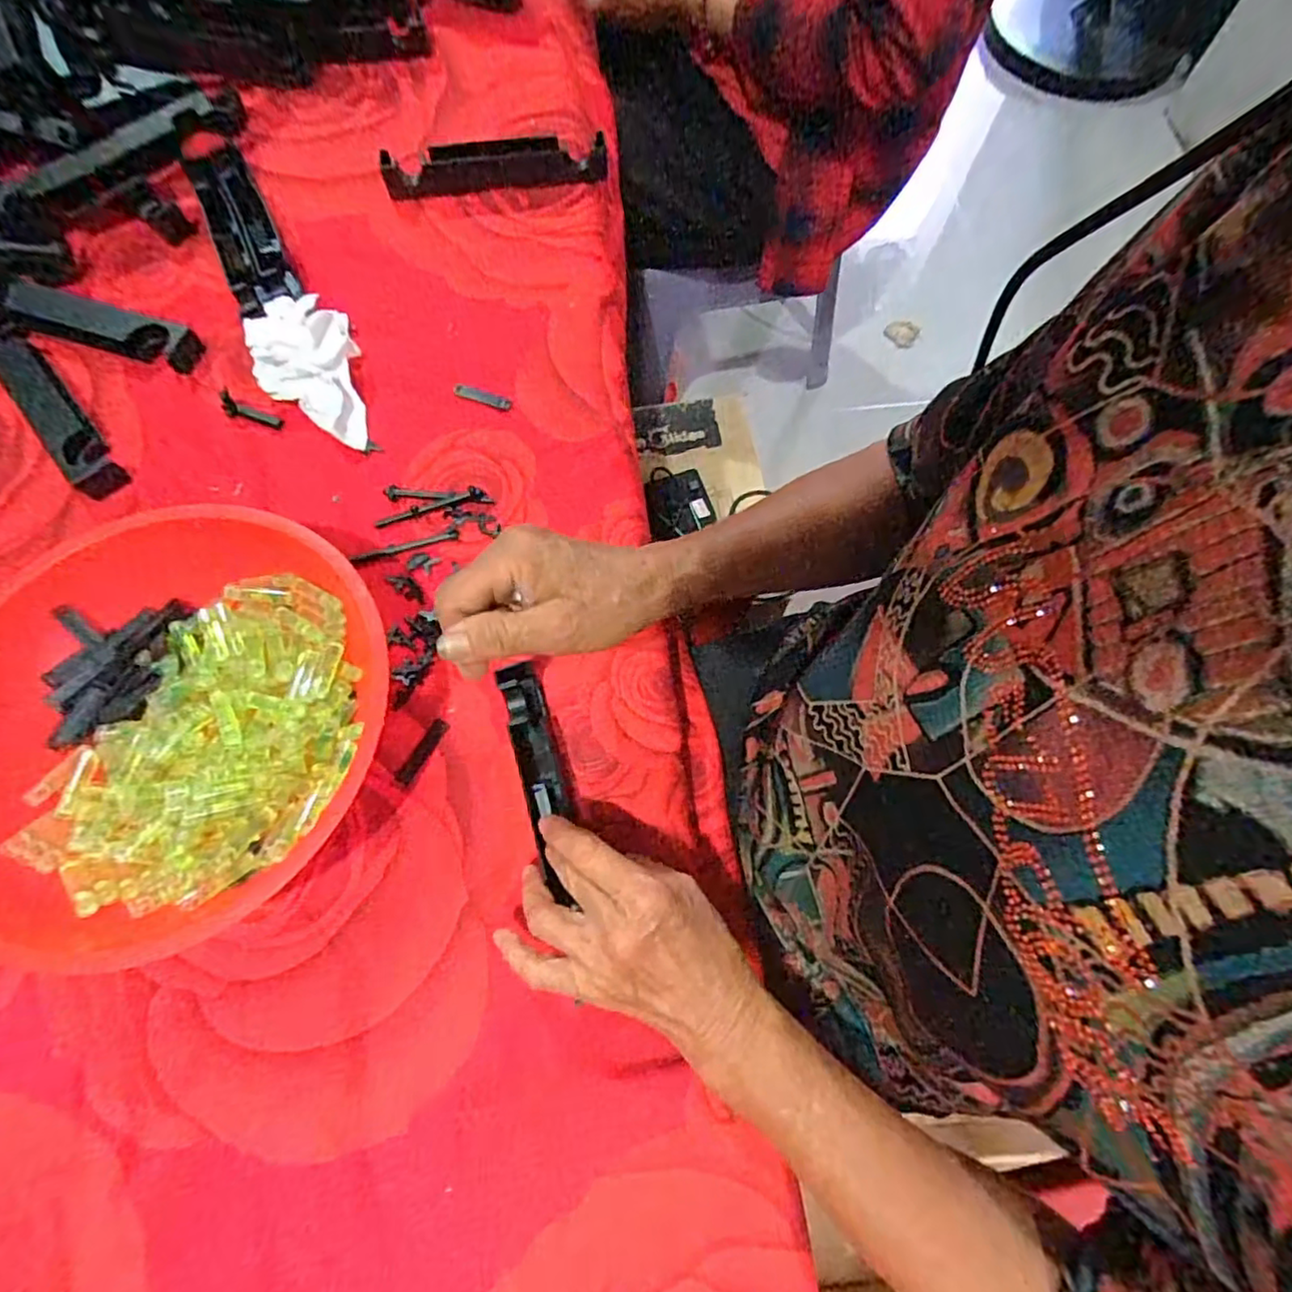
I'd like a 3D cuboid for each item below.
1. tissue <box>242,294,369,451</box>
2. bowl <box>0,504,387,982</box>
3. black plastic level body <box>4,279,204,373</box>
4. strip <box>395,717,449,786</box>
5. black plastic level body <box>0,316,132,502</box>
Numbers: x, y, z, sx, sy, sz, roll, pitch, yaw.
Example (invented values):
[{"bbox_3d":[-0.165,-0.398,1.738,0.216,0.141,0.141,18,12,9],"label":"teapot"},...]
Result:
[{"bbox_3d":[-0.251,-0.202,0.484,0.076,0.045,0.118,-25,71,-8],"label":"tissue"},{"bbox_3d":[-0.273,0.044,0.380,0.240,0.075,0.249,16,71,6],"label":"bowl"},{"bbox_3d":[-0.429,-0.254,0.507,0.159,0.024,0.036,15,71,6],"label":"black plastic level body"},{"bbox_3d":[-0.144,0.068,0.413,0.011,0.004,0.047,29,73,11],"label":"strip"},{"bbox_3d":[-0.455,-0.188,0.485,0.032,0.034,0.195,-39,74,-13],"label":"black plastic level body"}]

